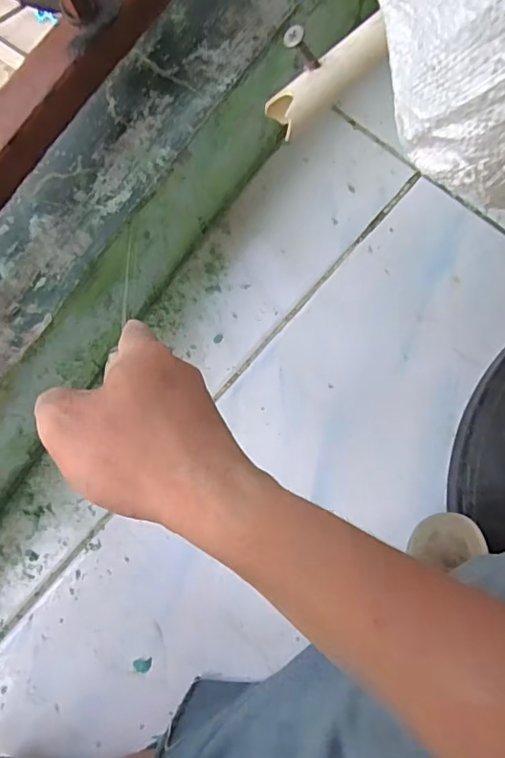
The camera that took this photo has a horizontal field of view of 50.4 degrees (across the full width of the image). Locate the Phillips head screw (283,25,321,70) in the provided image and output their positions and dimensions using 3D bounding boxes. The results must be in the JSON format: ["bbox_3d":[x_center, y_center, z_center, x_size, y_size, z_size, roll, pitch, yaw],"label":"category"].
[{"bbox_3d":[0.026,-0.160,0.262,0.009,0.029,0.006,-3,80,34],"label":"Phillips head screw"}]

